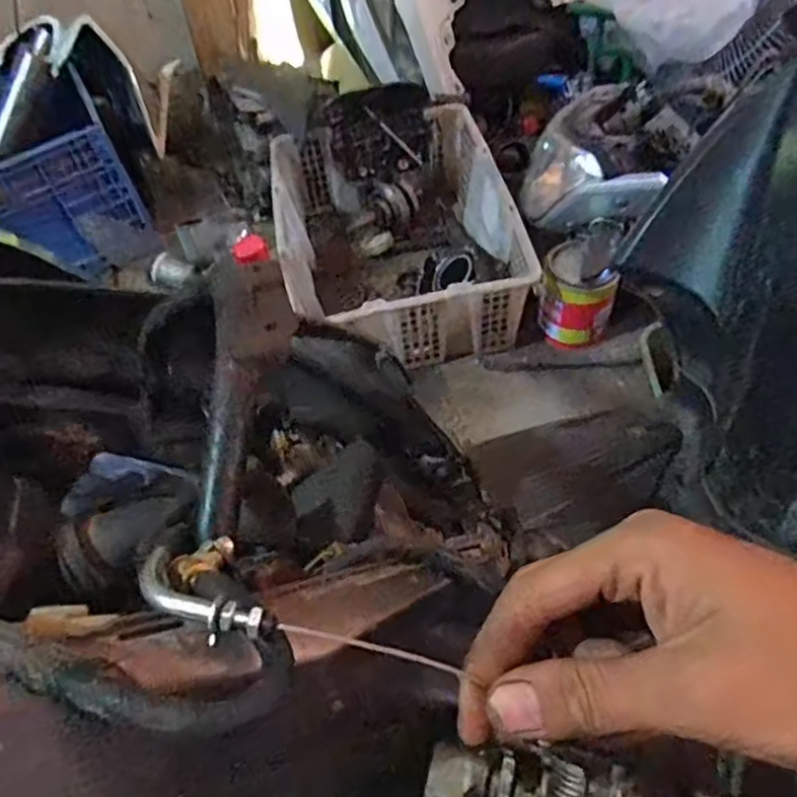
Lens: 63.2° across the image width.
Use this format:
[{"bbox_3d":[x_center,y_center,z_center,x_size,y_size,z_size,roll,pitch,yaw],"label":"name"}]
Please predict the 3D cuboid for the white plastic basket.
[{"bbox_3d":[-0.006,-0.265,1.089,0.357,0.196,0.474,-12,54,-4],"label":"white plastic basket"}]

